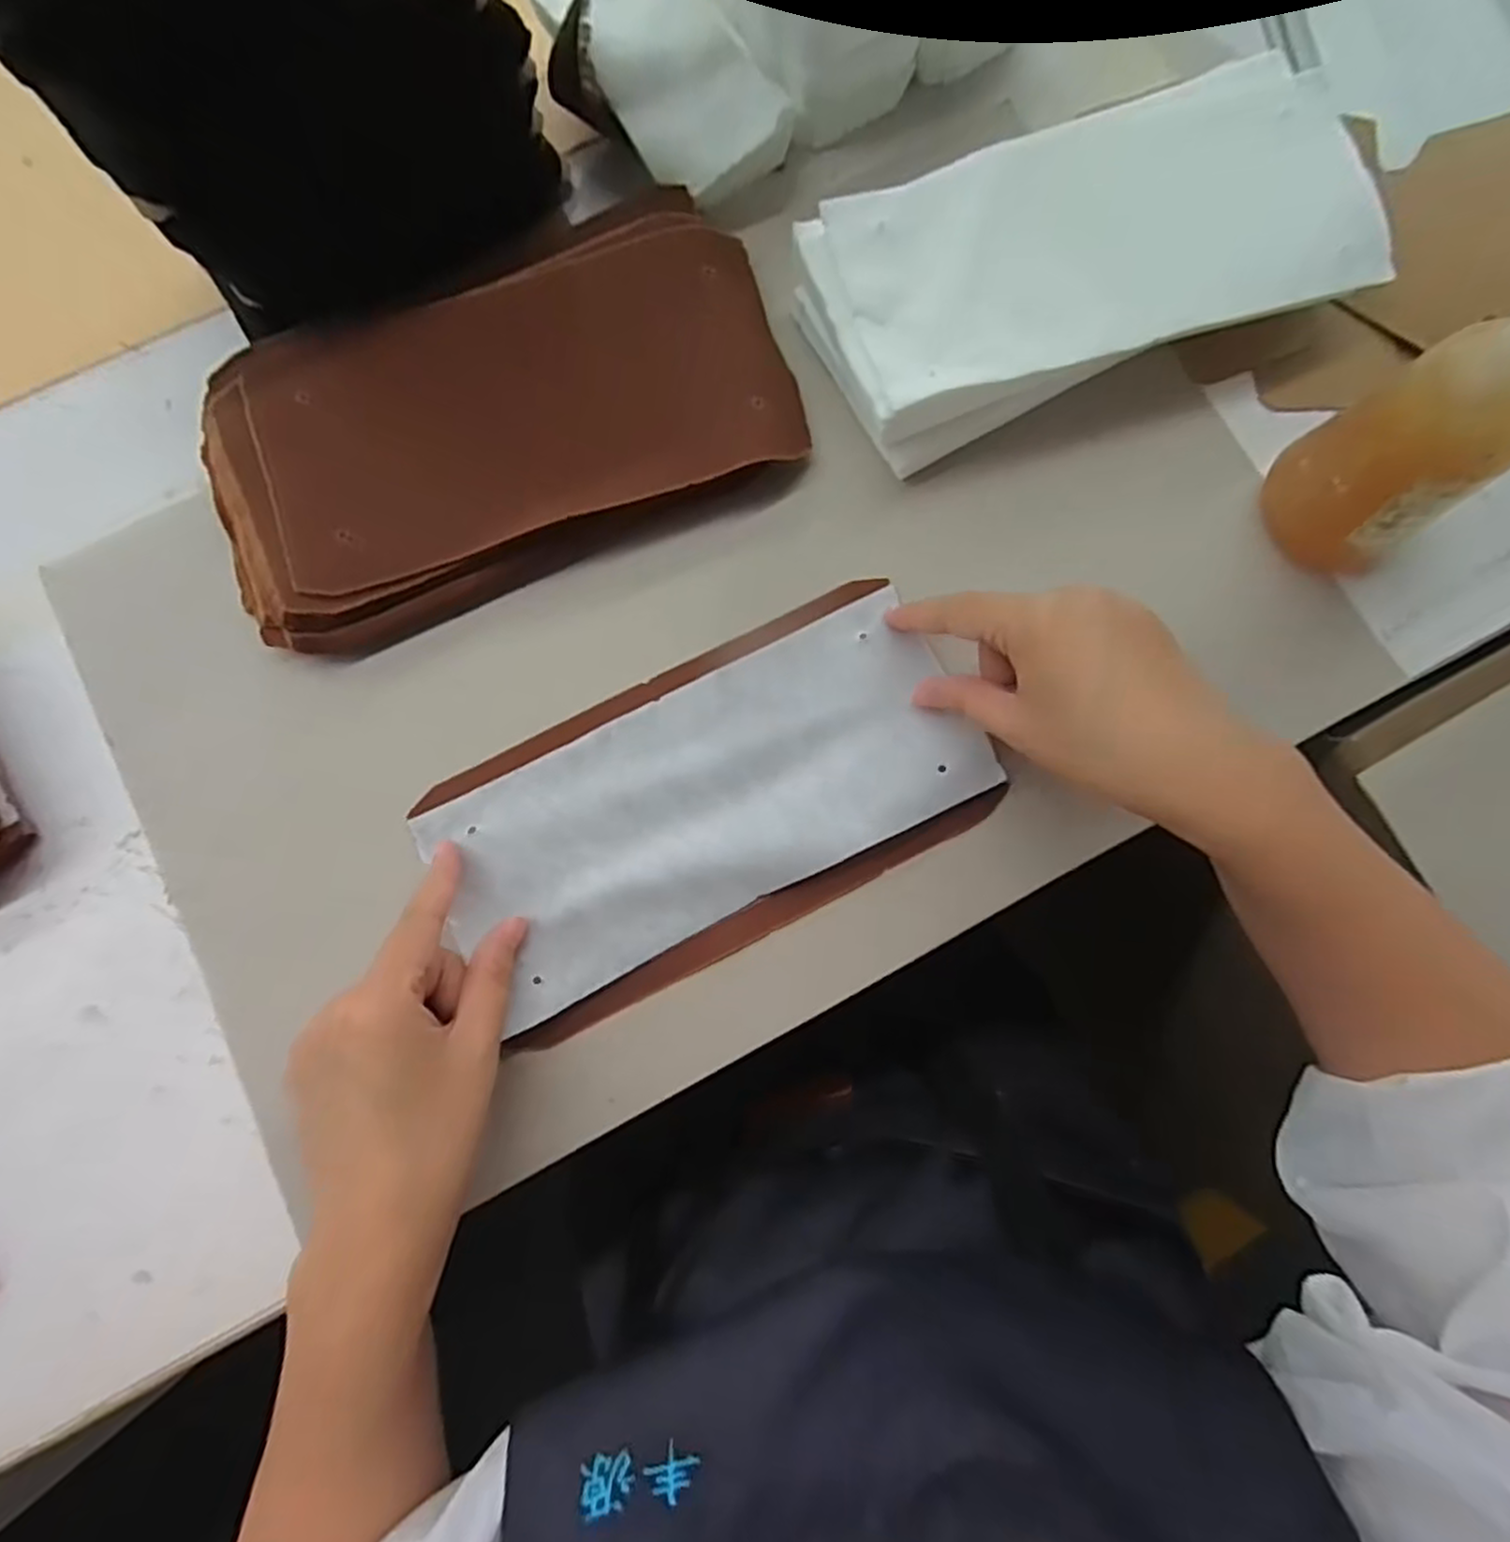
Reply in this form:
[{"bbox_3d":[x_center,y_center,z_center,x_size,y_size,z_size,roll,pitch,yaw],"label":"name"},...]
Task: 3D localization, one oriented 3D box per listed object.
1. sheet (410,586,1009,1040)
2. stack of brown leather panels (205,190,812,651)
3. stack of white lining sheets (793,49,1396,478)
[{"bbox_3d":[-0.021,0.012,0.340,0.243,0.009,0.106,-27,76,-4],"label":"sheet"},{"bbox_3d":[-0.127,-0.178,0.361,0.275,0.026,0.157,-23,82,-4],"label":"stack of brown leather panels"},{"bbox_3d":[0.158,-0.244,0.359,0.264,0.049,0.122,-20,81,-3],"label":"stack of white lining sheets"}]

